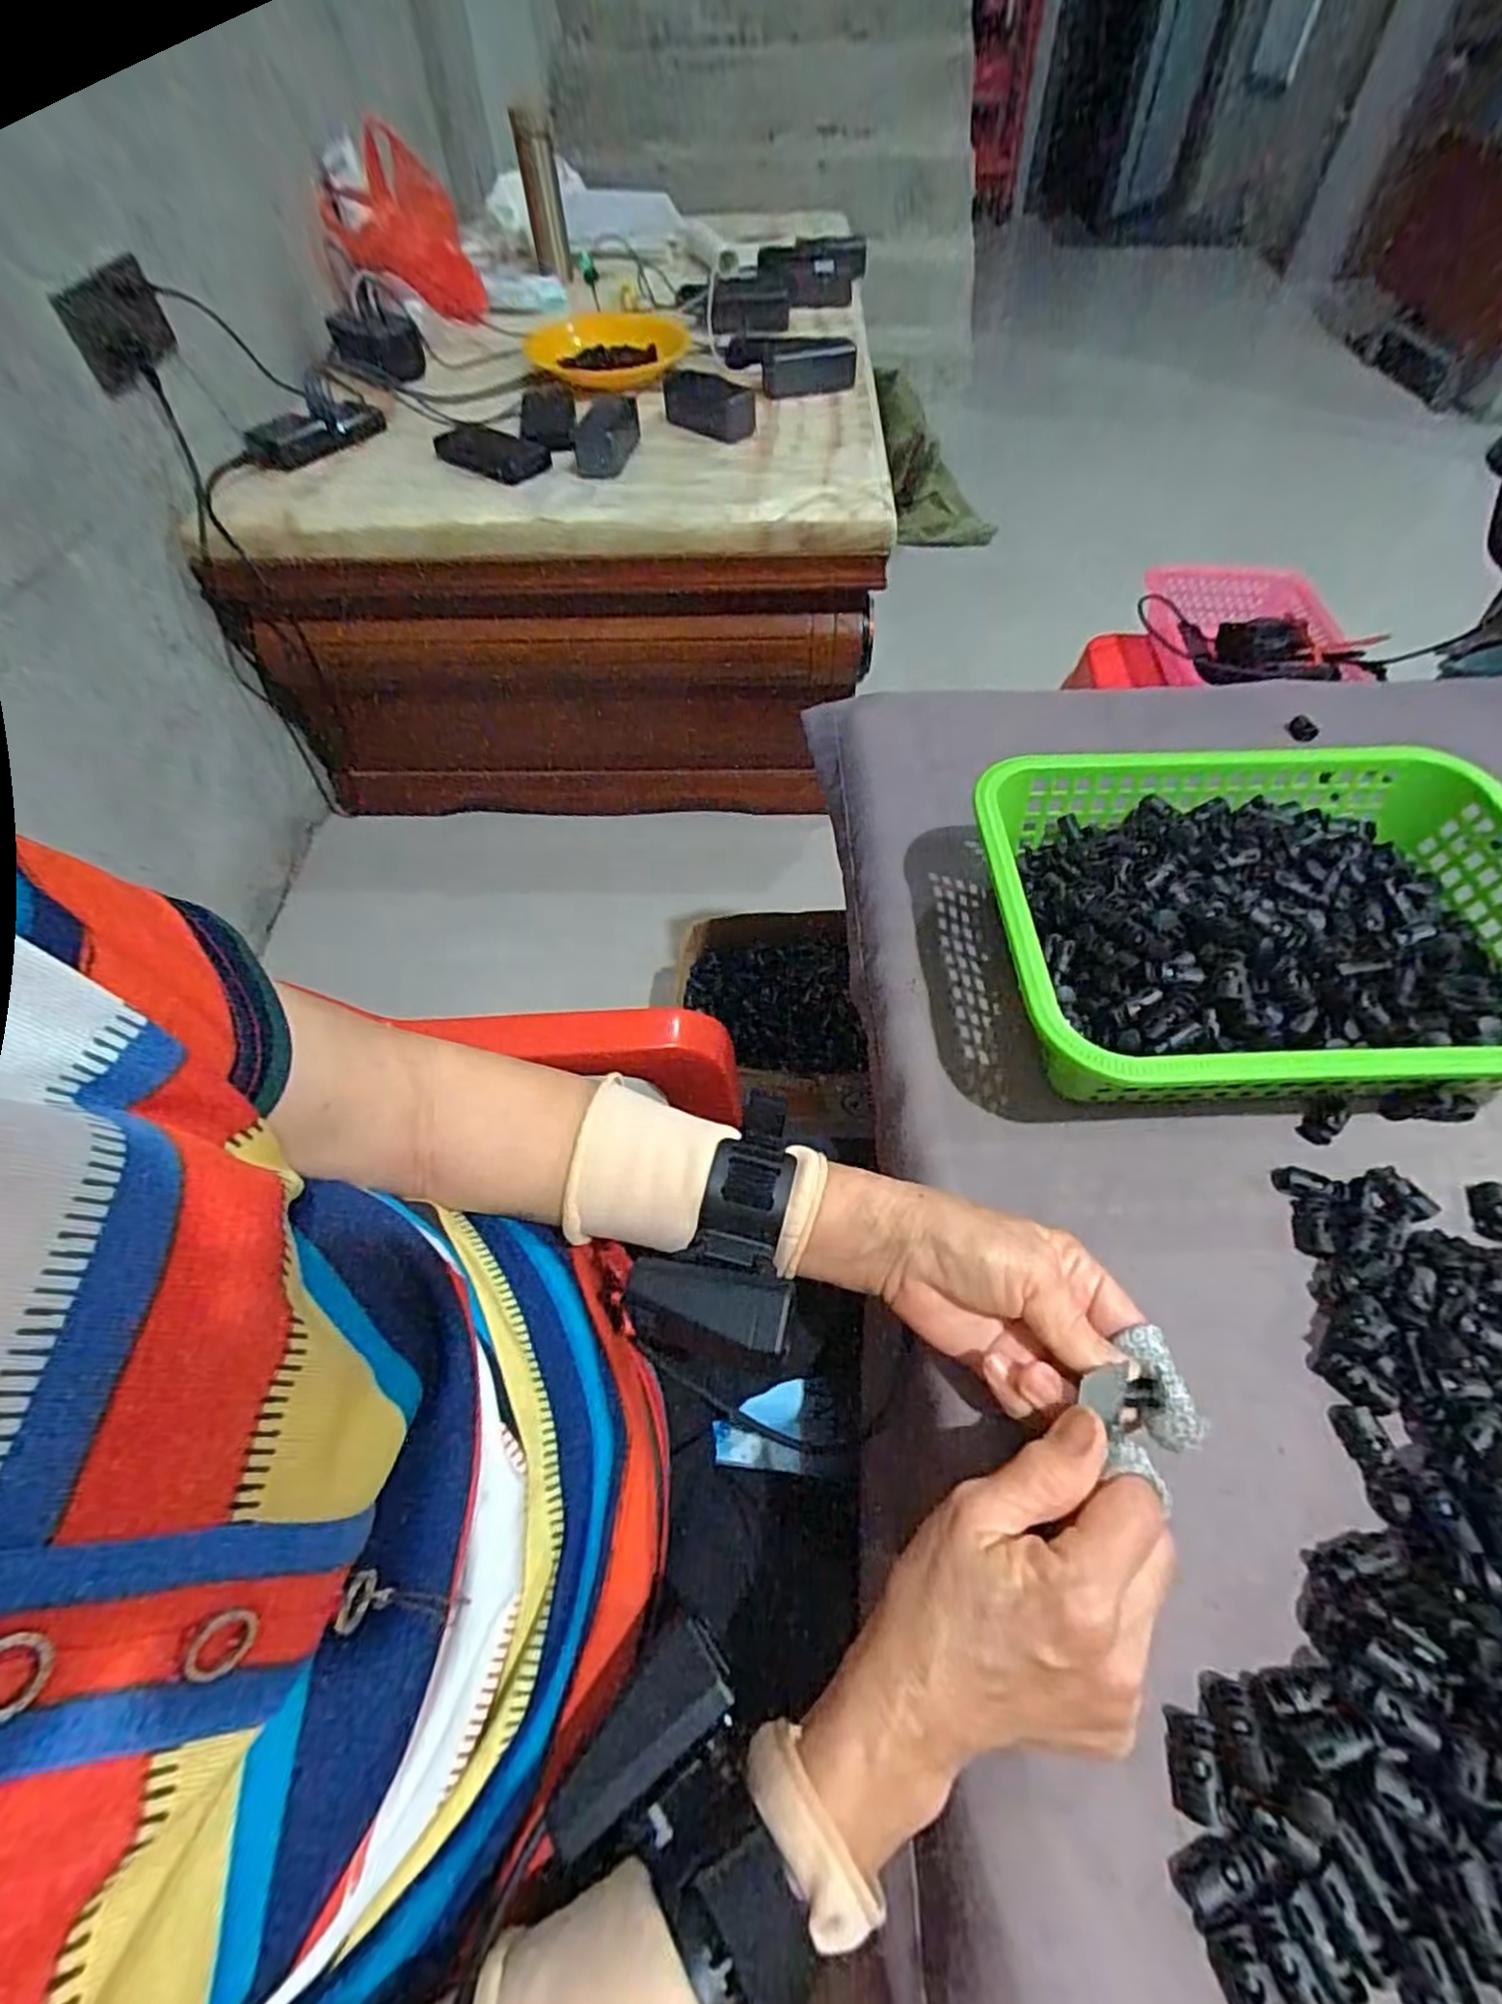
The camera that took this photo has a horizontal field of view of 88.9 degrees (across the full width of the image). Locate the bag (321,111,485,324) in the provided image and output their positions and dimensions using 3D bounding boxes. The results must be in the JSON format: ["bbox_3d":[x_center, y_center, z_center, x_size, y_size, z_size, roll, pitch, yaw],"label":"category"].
[{"bbox_3d":[-0.573,-1.264,1.250,0.218,0.077,0.410,-24,79,-15],"label":"bag"}]

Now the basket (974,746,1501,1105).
[{"bbox_3d":[0.287,-0.037,0.421,0.315,0.082,0.223,-3,55,0],"label":"basket"}]

